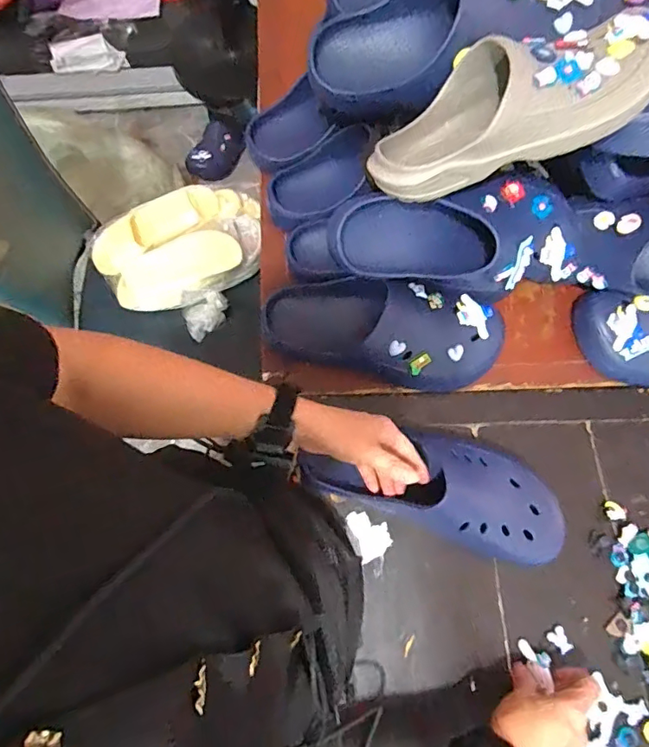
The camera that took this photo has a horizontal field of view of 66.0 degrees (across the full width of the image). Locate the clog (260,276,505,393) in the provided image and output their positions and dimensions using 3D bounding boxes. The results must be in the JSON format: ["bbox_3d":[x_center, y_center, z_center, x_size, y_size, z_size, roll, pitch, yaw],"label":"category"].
[{"bbox_3d":[0.071,-0.057,0.625,0.294,0.083,0.120,6,72,2],"label":"clog"}]

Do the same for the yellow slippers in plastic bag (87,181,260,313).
[{"bbox_3d":[-0.309,-0.269,1.067,0.360,0.086,0.231,-16,75,-6],"label":"yellow slippers in plastic bag"}]

